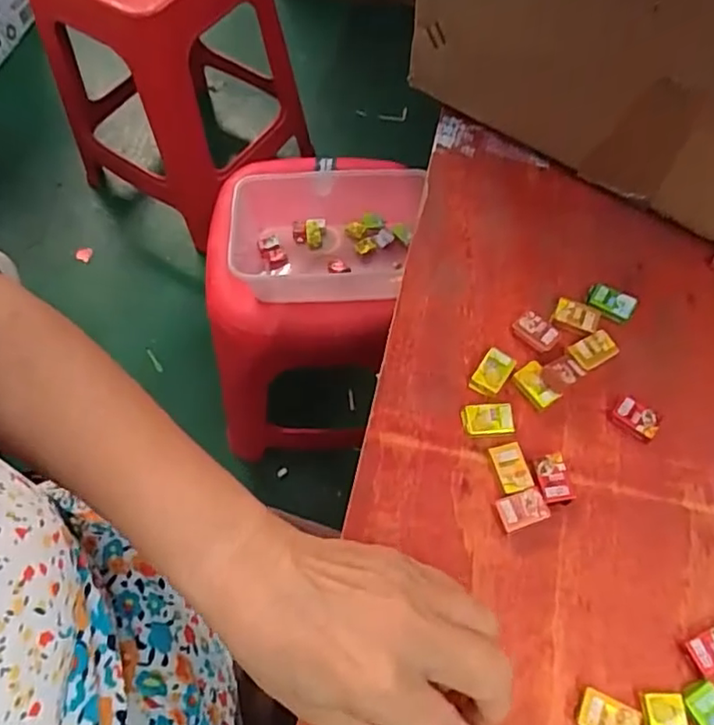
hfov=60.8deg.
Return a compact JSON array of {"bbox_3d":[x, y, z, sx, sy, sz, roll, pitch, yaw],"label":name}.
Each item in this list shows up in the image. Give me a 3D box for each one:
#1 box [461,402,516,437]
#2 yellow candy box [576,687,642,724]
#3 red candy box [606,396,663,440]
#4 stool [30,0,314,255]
[{"bbox_3d":[0.072,0.032,0.335,0.027,0.009,0.018,-3,63,-1],"label":"box"},{"bbox_3d":[0.112,0.159,0.271,0.025,0.008,0.017,23,65,12],"label":"yellow candy box"},{"bbox_3d":[0.154,0.030,0.335,0.025,0.009,0.017,36,69,17],"label":"red candy box"},{"bbox_3d":[-0.315,-0.535,1.067,0.337,0.448,0.335,29,66,14],"label":"stool"}]

